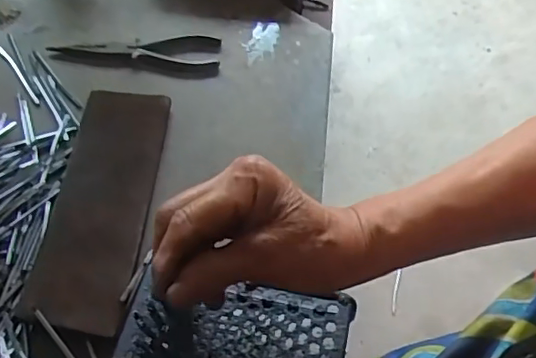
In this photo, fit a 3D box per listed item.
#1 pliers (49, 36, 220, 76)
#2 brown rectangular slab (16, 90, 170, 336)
[{"bbox_3d":[-0.148,-0.146,0.640,0.188,0.008,0.061,5,54,3],"label":"pliers"},{"bbox_3d":[-0.157,0.014,0.523,0.090,0.018,0.250,3,54,2],"label":"brown rectangular slab"}]

